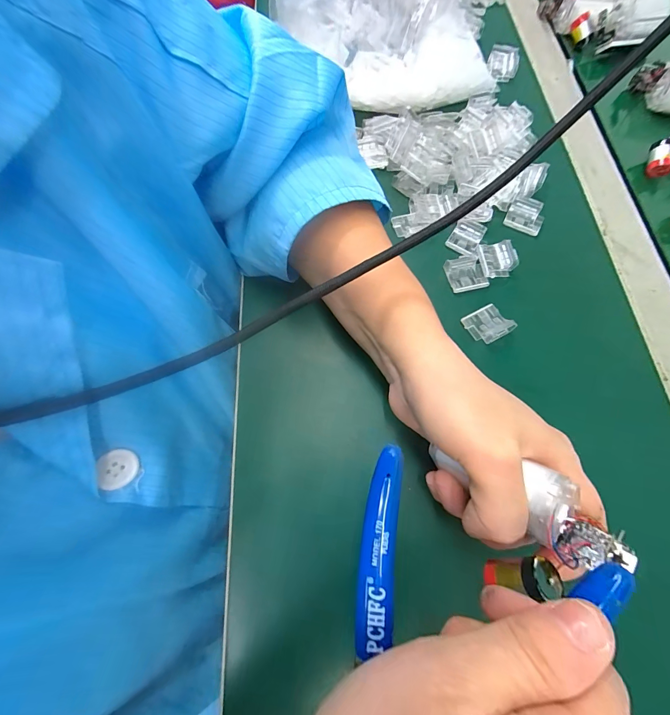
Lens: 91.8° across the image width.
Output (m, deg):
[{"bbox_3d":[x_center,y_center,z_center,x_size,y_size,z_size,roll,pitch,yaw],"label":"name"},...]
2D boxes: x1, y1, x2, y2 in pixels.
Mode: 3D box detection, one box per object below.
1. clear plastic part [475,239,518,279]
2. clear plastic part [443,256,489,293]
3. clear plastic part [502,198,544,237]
[{"bbox_3d":[0.127,-0.077,0.254,0.027,0.010,0.028,-8,71,-4],"label":"clear plastic part"},{"bbox_3d":[0.102,-0.065,0.251,0.027,0.007,0.027,-17,72,-7],"label":"clear plastic part"},{"bbox_3d":[0.159,-0.118,0.270,0.029,0.011,0.025,28,72,8],"label":"clear plastic part"}]

